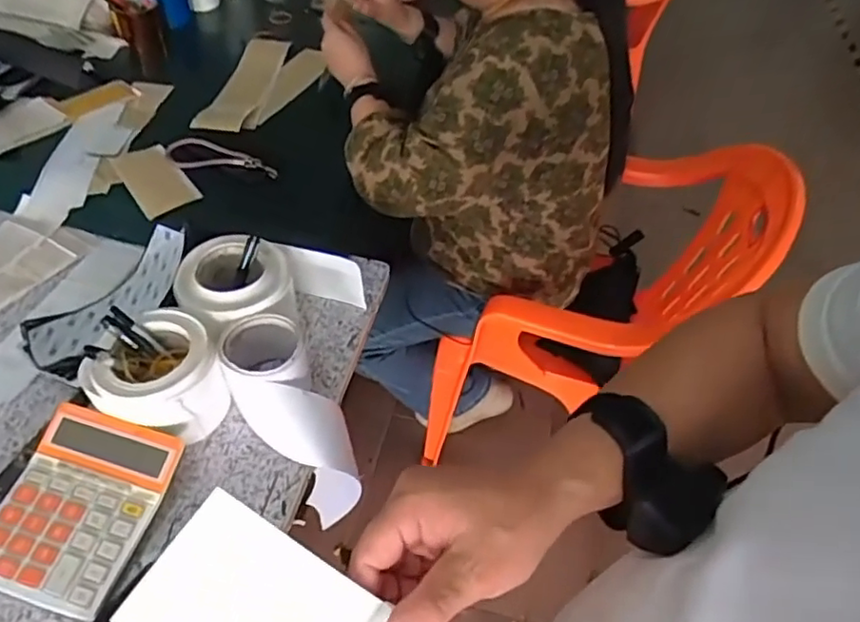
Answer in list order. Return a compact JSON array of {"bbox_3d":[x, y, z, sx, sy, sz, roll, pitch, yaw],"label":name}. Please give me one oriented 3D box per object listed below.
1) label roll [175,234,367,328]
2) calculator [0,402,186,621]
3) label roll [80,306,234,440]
[{"bbox_3d":[-0.188,-0.021,0.770,0.215,0.102,0.118,-9,49,-12],"label":"label roll"},{"bbox_3d":[-0.344,0.189,0.608,0.143,0.048,0.170,14,49,8],"label":"calculator"},{"bbox_3d":[-0.285,0.069,0.676,0.117,0.111,0.117,2,48,-2],"label":"label roll"}]

